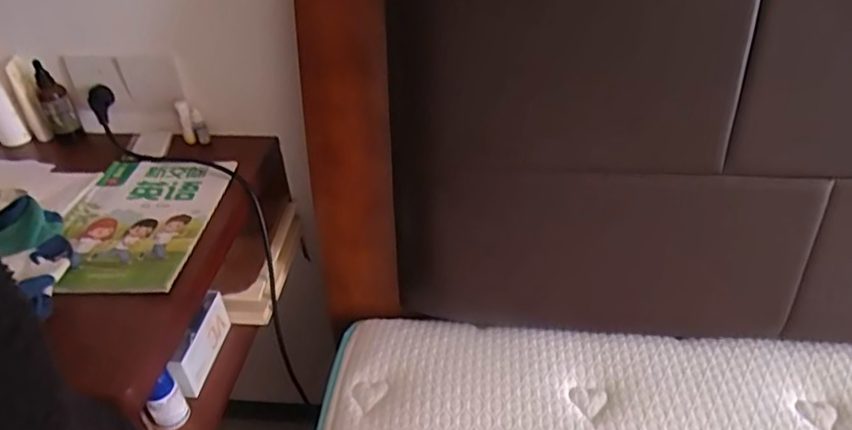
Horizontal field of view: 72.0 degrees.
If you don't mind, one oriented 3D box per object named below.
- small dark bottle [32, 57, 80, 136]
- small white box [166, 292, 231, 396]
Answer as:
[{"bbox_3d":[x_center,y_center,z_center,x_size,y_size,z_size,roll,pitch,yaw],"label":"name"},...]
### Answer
[{"bbox_3d":[-0.568,-0.177,0.896,0.037,0.107,0.032,-27,44,-28],"label":"small dark bottle"},{"bbox_3d":[-0.304,0.175,0.785,0.025,0.072,0.139,0,38,3],"label":"small white box"}]

